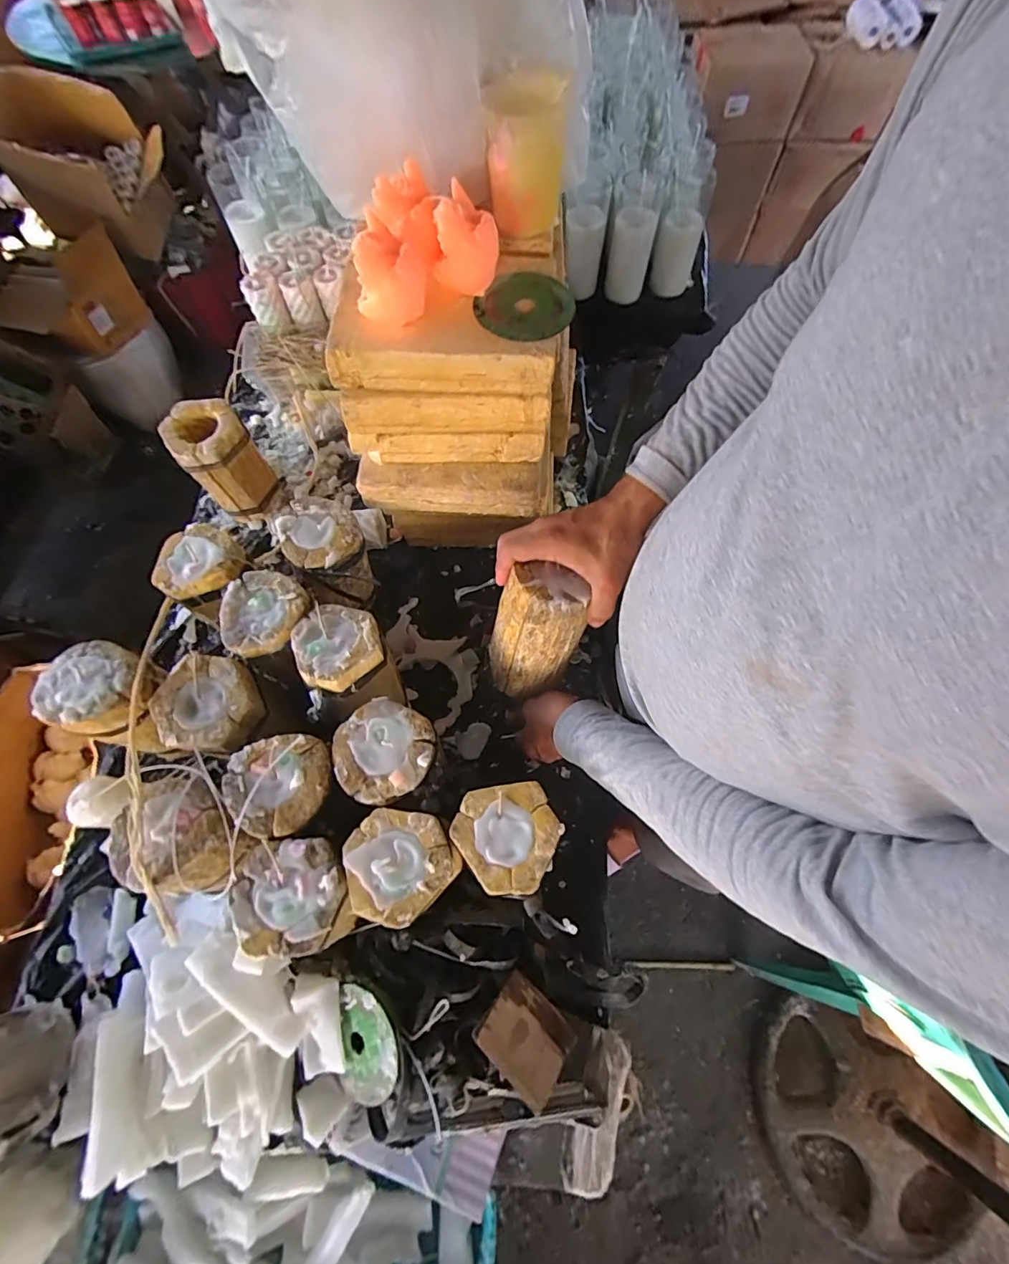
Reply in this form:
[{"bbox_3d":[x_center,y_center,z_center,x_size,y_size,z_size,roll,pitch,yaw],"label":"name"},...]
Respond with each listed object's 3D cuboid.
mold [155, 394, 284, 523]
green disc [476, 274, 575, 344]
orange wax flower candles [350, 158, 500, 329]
[{"bbox_3d":[-0.382,-0.226,0.667,0.095,0.154,0.090,-35,72,-14],"label":"mold"},{"bbox_3d":[0.021,-0.310,0.456,0.086,0.007,0.101,35,71,13],"label":"green disc"},{"bbox_3d":[-0.085,-0.347,0.432,0.139,0.065,0.106,-34,72,-13],"label":"orange wax flower candles"}]

